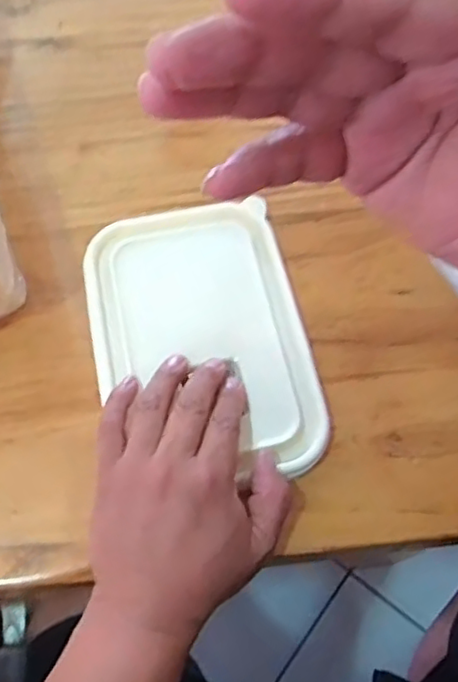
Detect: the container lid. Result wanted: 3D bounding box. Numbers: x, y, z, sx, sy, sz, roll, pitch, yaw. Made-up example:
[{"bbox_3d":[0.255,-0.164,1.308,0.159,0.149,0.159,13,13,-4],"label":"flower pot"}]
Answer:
[{"bbox_3d":[-0.019,-0.005,0.423,0.136,0.009,0.190,-11,67,-6],"label":"container lid"}]

